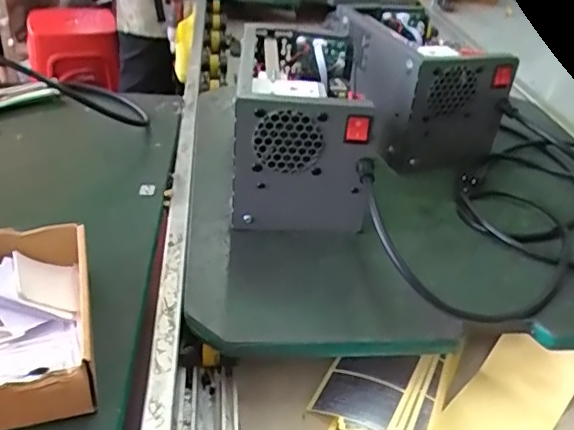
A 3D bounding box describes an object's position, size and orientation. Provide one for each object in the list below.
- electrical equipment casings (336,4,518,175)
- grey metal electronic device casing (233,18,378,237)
[{"bbox_3d":[0.182,-0.187,0.836,0.164,0.159,0.251,-5,34,-14],"label":"electrical equipment casings"},{"bbox_3d":[0.015,-0.109,0.697,0.141,0.159,0.282,3,33,-3],"label":"grey metal electronic device casing"}]

